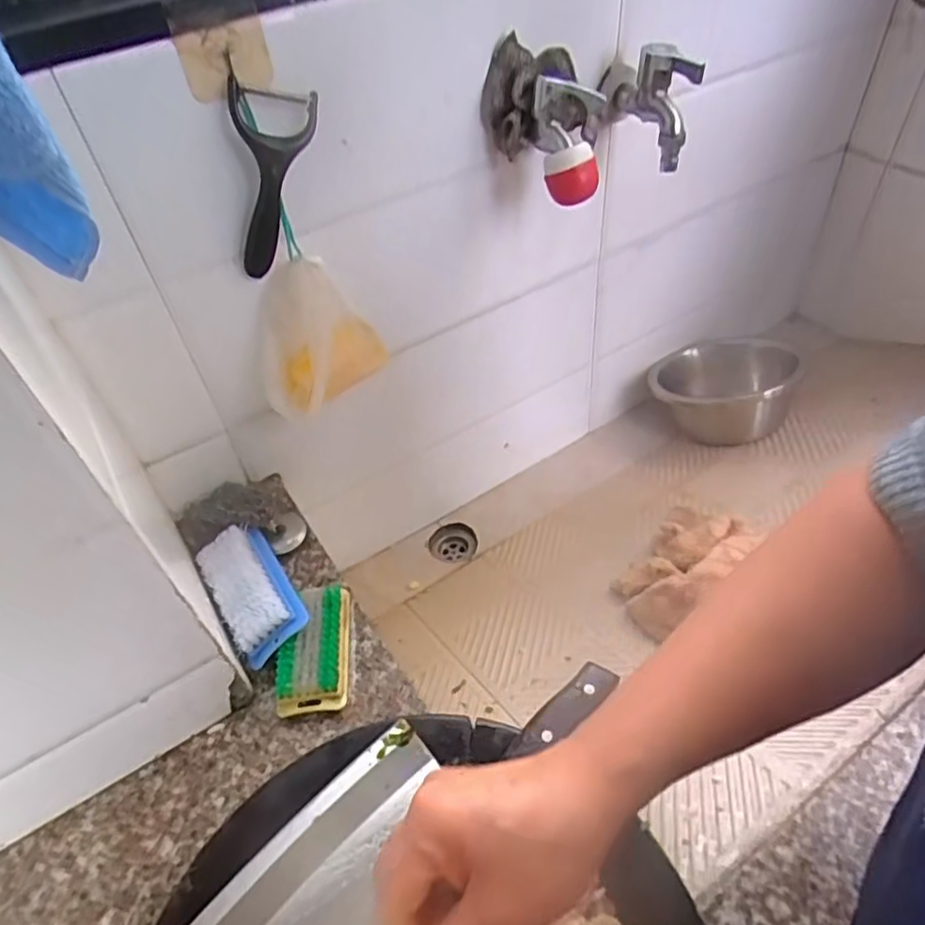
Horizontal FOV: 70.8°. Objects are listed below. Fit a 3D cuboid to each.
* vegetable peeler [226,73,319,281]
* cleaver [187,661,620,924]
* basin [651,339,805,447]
[{"bbox_3d":[-0.139,-0.197,0.470,0.057,0.131,0.025,-3,44,-26],"label":"vegetable peeler"},{"bbox_3d":[-0.038,0.213,0.396,0.297,0.036,0.090,-35,54,-25],"label":"cleaver"},{"bbox_3d":[0.331,-0.104,0.834,0.169,0.098,0.142,1,54,21],"label":"basin"}]

